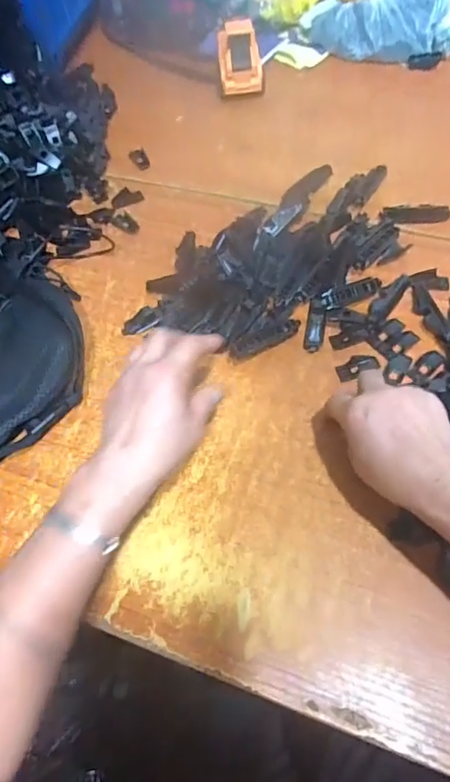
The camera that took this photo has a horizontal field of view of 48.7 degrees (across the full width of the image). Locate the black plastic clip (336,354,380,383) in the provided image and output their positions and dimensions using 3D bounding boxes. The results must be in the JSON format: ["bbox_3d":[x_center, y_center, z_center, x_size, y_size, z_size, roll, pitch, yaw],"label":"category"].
[{"bbox_3d":[0.131,-0.024,0.490,0.042,0.011,0.019,-22,60,1],"label":"black plastic clip"}]

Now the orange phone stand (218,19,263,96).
[{"bbox_3d":[0.022,-0.470,0.711,0.063,0.078,0.065,-6,60,1],"label":"orange phone stand"}]

